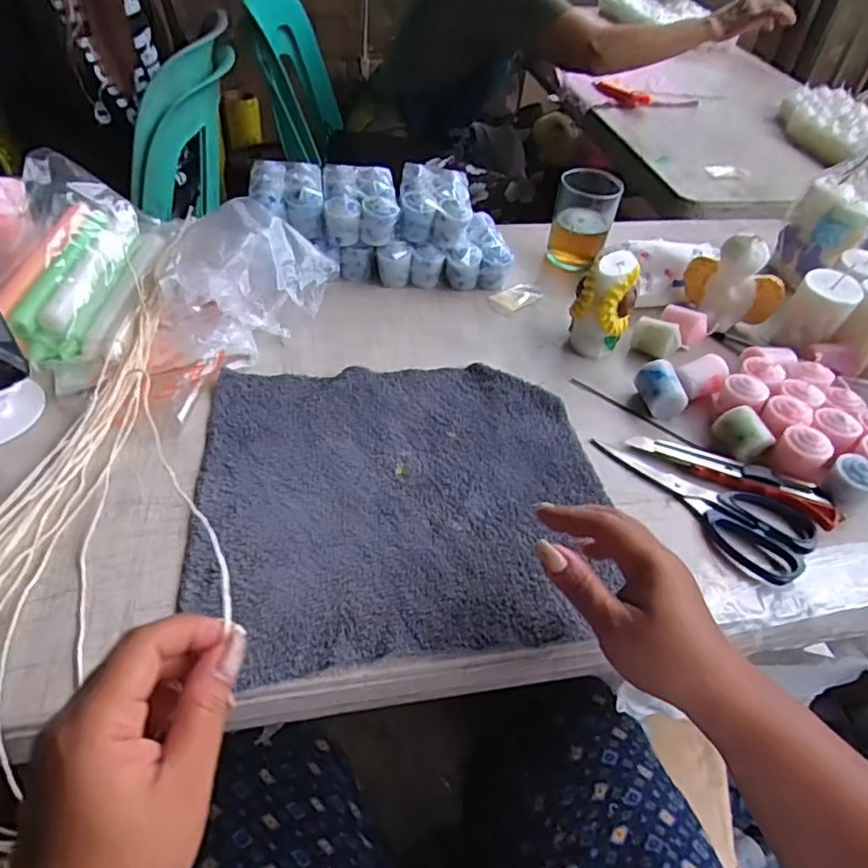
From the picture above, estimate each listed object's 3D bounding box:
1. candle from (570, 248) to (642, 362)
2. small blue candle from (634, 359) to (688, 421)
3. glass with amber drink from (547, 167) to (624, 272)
[{"bbox_3d":[0.173,-0.127,0.617,0.060,0.101,0.050,-15,49,-21],"label":"candle"},{"bbox_3d":[0.214,-0.041,0.580,0.033,0.038,0.046,-5,46,-12],"label":"small blue candle"},{"bbox_3d":[0.178,-0.255,0.740,0.071,0.100,0.071,13,45,6],"label":"glass with amber drink"}]

